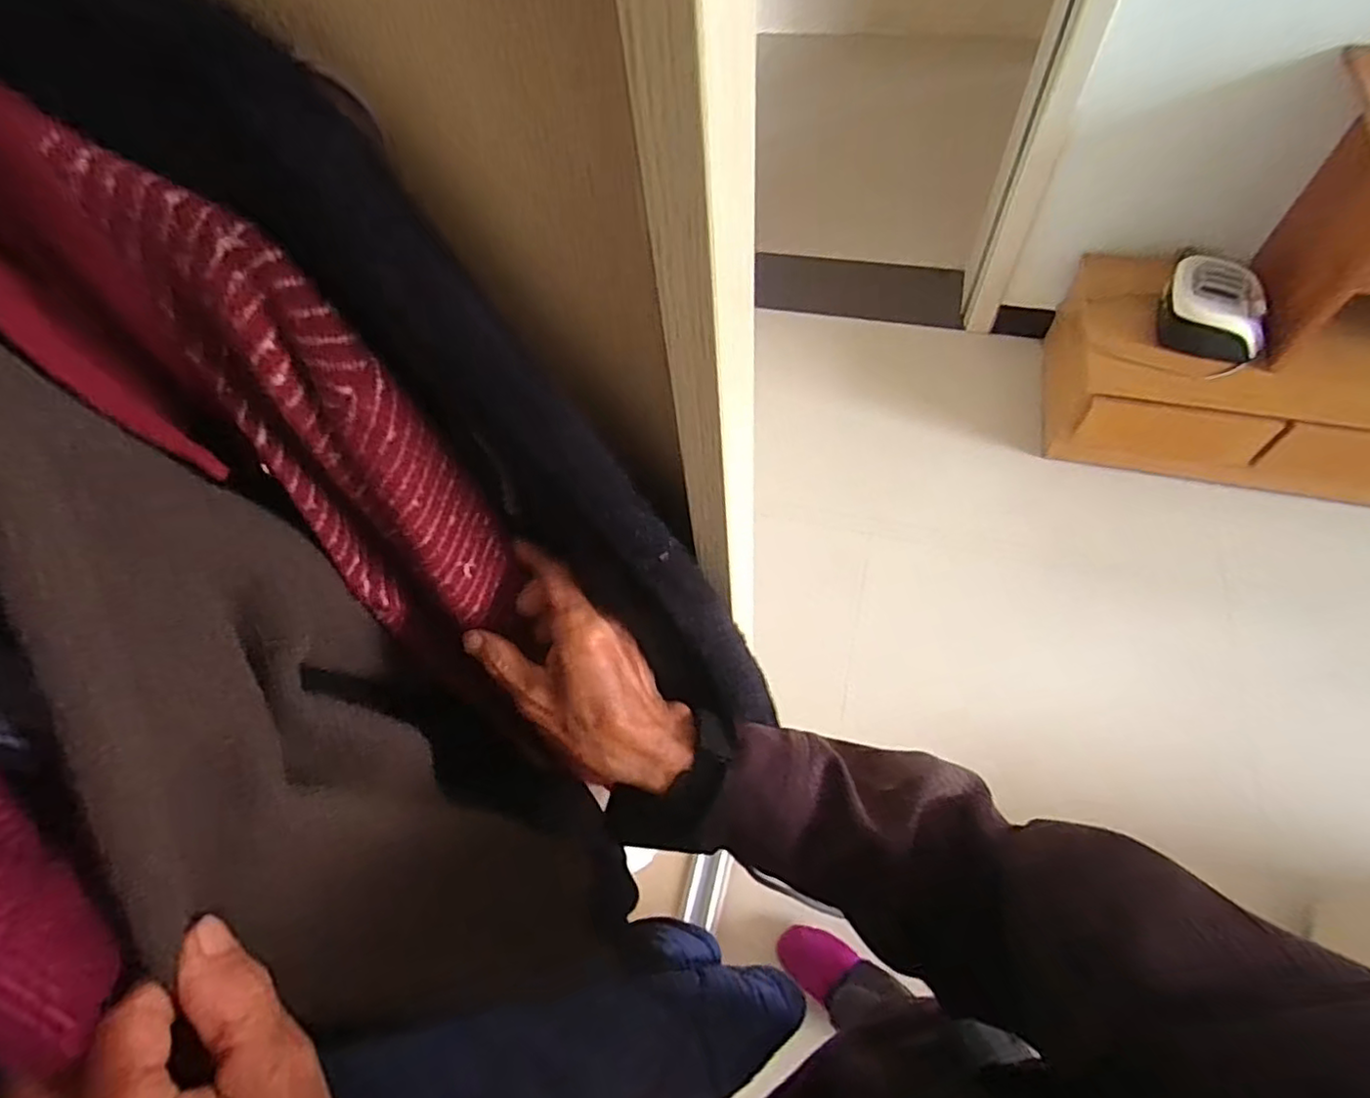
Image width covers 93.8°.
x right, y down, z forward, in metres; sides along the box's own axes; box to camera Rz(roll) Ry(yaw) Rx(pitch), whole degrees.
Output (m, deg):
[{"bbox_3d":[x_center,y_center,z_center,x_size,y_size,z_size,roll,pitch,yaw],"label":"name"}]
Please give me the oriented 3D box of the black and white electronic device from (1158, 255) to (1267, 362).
[{"bbox_3d":[1.077,-0.489,1.311,0.077,0.178,0.221,-30,63,-12],"label":"black and white electronic device"}]

